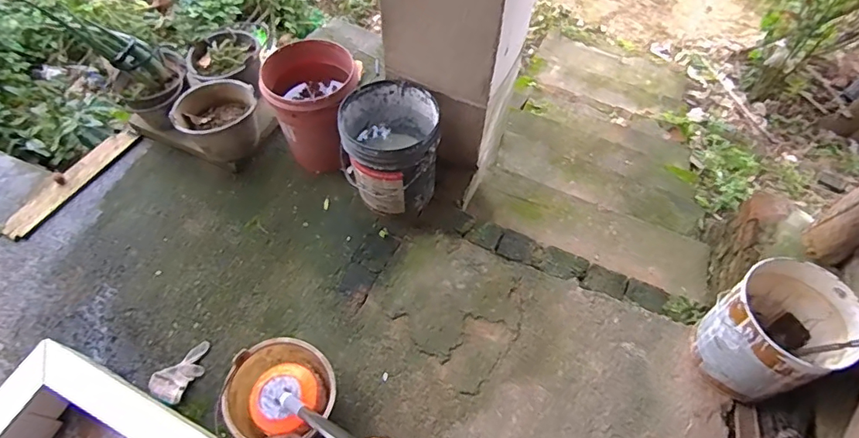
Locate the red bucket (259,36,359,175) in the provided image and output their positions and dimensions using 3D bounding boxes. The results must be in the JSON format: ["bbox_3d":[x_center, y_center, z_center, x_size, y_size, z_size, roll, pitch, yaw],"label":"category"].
[{"bbox_3d":[-0.385,-0.377,1.719,0.312,0.357,0.335,-2,59,3],"label":"red bucket"}]

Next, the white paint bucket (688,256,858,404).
[{"bbox_3d":[0.926,0.310,1.328,0.322,0.297,0.274,-32,63,-15],"label":"white paint bucket"}]

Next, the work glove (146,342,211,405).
[{"bbox_3d":[-0.709,0.431,1.393,0.115,0.036,0.184,22,63,15],"label":"work glove"}]

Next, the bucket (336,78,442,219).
[{"bbox_3d":[-0.123,-0.221,1.625,0.322,0.346,0.316,-2,59,3],"label":"bucket"}]

